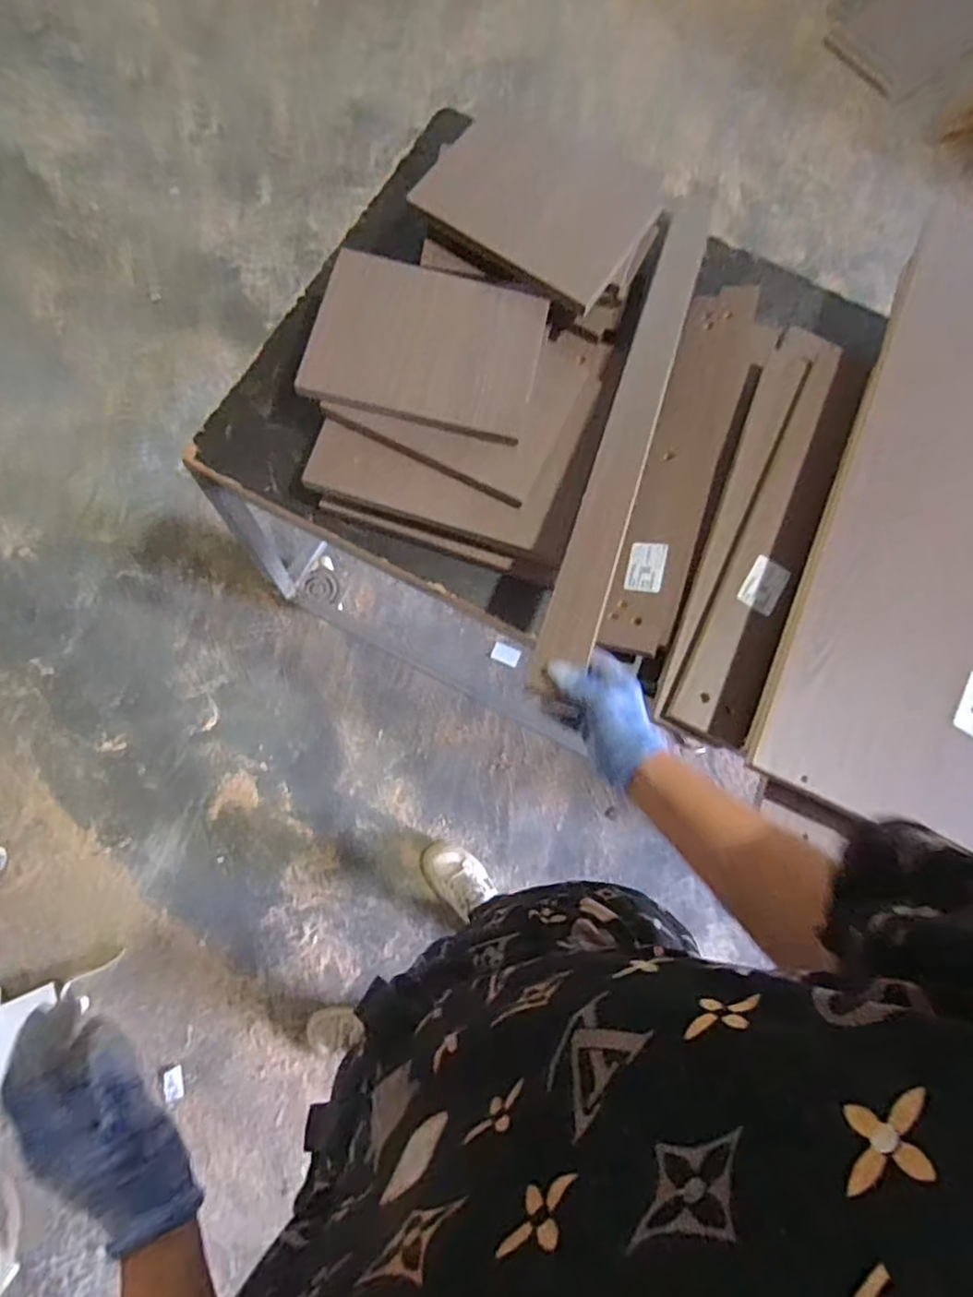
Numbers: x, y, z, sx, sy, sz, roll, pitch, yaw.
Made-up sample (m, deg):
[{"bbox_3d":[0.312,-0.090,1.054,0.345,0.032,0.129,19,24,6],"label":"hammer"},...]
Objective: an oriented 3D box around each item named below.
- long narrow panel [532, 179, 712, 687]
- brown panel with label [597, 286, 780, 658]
[{"bbox_3d":[0.153,-0.244,0.667,0.048,0.019,0.620,17,69,5],"label":"long narrow panel"},{"bbox_3d":[0.235,-0.221,0.750,0.097,0.021,0.486,21,74,0],"label":"brown panel with label"}]

